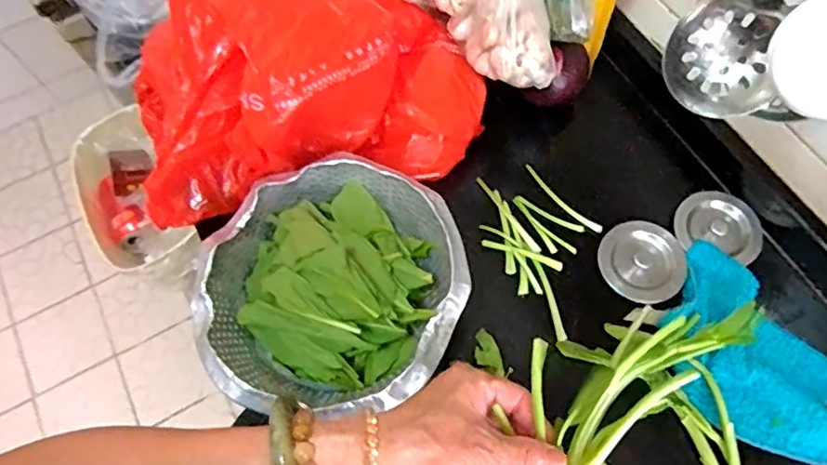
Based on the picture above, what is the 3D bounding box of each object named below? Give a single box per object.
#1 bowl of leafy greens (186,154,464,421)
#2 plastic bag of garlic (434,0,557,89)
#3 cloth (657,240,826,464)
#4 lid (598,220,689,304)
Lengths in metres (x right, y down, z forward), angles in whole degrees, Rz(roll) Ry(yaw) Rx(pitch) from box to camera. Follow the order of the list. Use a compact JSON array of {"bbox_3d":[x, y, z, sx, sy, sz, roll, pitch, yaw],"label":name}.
[{"bbox_3d":[-0.072,0.040,0.536,0.237,0.098,0.212,-4,66,2],"label":"bowl of leafy greens"},{"bbox_3d":[0.084,-0.210,0.533,0.058,0.123,0.130,-37,69,-12],"label":"plastic bag of garlic"},{"bbox_3d":[0.329,0.109,0.555,0.162,0.022,0.176,17,68,11],"label":"cloth"},{"bbox_3d":[0.232,0.029,0.587,0.083,0.016,0.076,-1,66,3],"label":"lid"}]

